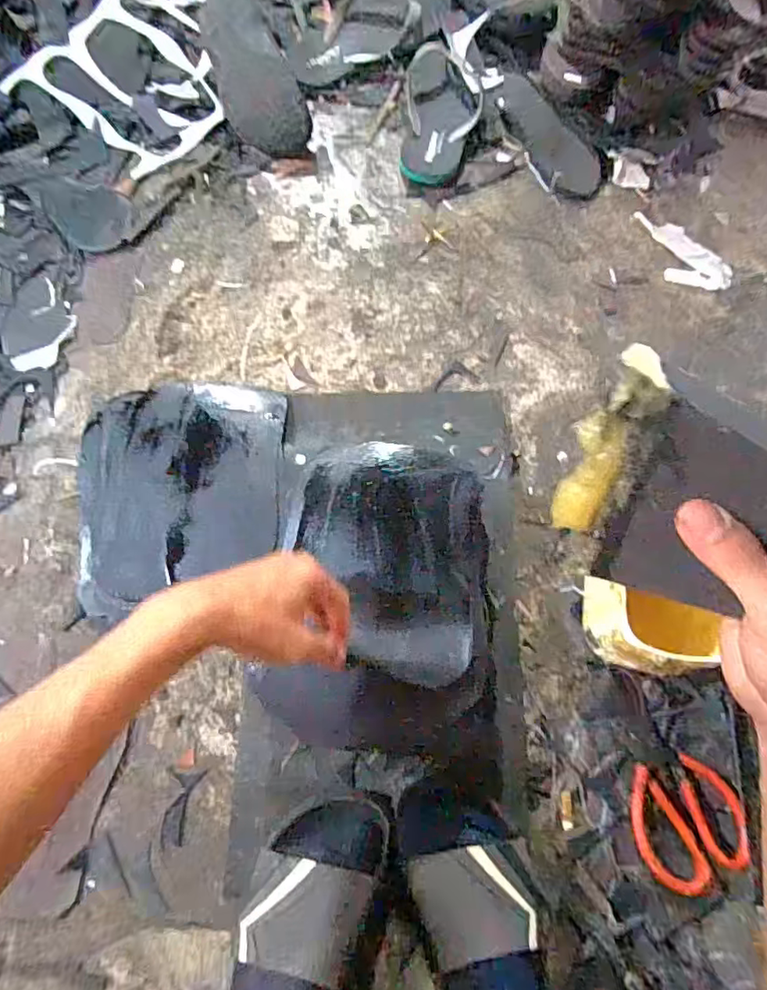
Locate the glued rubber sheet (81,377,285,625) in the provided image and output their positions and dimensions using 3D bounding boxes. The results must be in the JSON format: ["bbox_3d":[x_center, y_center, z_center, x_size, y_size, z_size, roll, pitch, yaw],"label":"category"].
[{"bbox_3d":[-0.227,-0.010,0.620,0.223,0.026,0.253,-3,70,-4],"label":"glued rubber sheet"}]

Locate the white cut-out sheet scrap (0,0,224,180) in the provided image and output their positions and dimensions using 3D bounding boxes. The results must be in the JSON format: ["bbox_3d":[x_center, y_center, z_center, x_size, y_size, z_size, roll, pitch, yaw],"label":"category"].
[{"bbox_3d":[-0.342,-0.663,0.797,0.300,0.058,0.384,27,81,2],"label":"white cut-out sheet scrap"}]

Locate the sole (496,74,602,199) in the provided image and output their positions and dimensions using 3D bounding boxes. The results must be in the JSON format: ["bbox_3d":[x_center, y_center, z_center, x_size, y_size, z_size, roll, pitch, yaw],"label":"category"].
[{"bbox_3d":[0.241,-0.527,0.810,0.081,0.012,0.216,-29,75,-12],"label":"sole"}]

